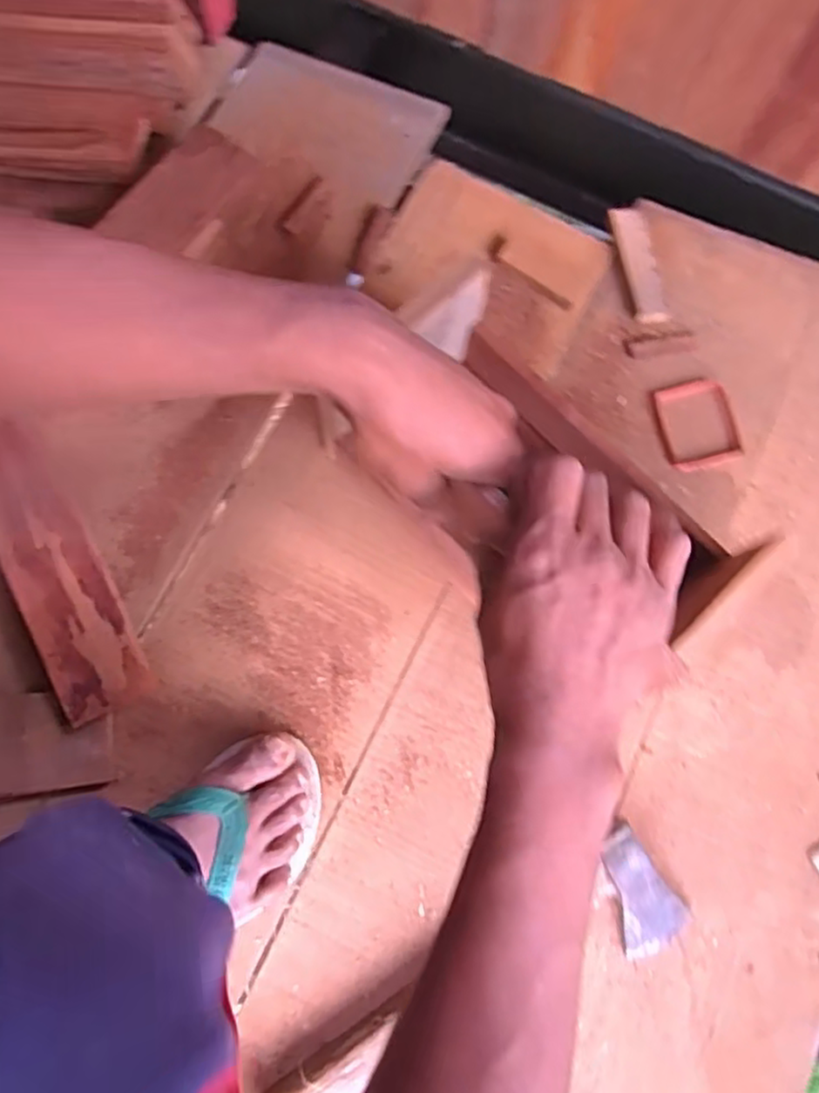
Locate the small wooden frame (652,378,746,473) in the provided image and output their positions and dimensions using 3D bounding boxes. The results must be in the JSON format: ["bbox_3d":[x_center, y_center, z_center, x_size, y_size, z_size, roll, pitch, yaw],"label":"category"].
[{"bbox_3d":[0.253,-0.107,0.598,0.069,0.005,0.080,-12,76,-2],"label":"small wooden frame"}]

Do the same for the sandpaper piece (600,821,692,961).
[{"bbox_3d":[0.171,0.254,0.506,0.050,0.008,0.094,-21,90,-5],"label":"sandpaper piece"}]

